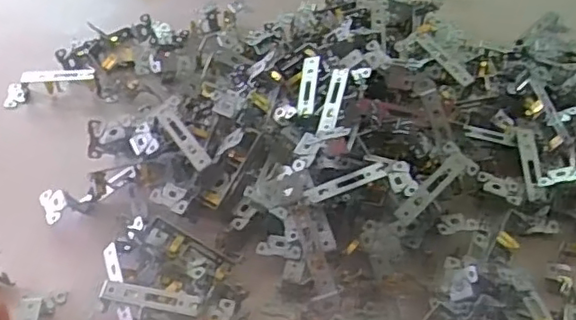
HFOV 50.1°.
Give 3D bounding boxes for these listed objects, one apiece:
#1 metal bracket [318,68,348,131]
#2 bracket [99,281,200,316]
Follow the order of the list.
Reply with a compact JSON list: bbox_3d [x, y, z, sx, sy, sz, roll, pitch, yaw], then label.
[{"bbox_3d":[0.037,-0.049,0.495,0.015,0.005,0.065,0,54,24],"label":"metal bracket"},{"bbox_3d":[-0.092,0.093,0.415,0.068,0.007,0.016,10,48,7],"label":"bracket"}]

